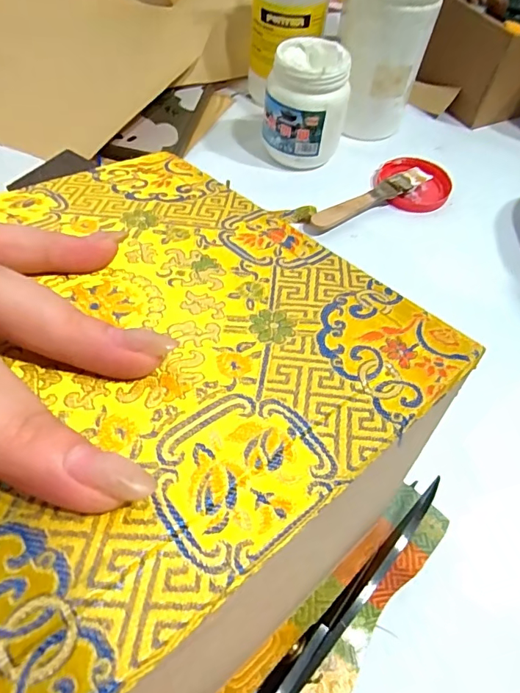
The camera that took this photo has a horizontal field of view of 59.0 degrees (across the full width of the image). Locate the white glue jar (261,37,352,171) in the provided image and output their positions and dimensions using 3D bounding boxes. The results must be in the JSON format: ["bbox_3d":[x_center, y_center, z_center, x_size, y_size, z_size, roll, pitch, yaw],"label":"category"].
[{"bbox_3d":[0.043,-0.229,0.441,0.078,0.095,0.074,12,56,3],"label":"white glue jar"}]

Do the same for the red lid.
[{"bbox_3d":[0.152,-0.160,0.452,0.066,0.014,0.070,2,56,-4],"label":"red lid"}]

